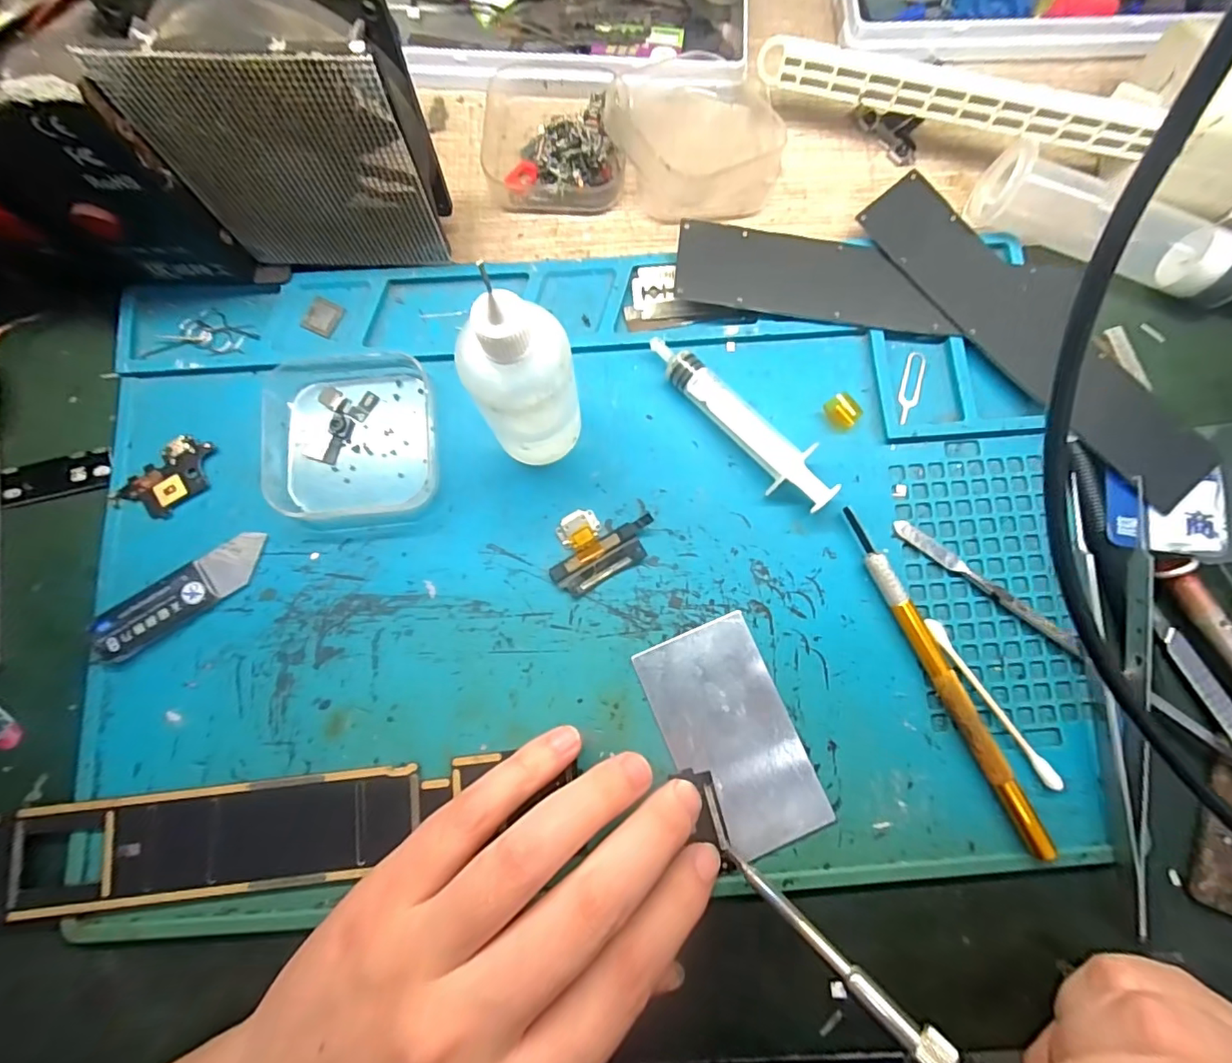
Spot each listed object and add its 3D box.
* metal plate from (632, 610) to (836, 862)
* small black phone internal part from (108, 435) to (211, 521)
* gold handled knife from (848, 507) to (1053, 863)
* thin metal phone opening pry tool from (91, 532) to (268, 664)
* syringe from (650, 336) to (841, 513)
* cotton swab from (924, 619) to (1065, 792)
[{"bbox_3d":[0.043,0.075,0.195,0.045,0.004,0.079,-22,81,-3],"label":"metal plate"},{"bbox_3d":[-0.175,-0.020,0.208,0.022,0.004,0.039,43,84,7],"label":"small black phone internal part"},{"bbox_3d":[0.119,0.052,0.196,0.009,0.008,0.132,-25,81,-3],"label":"gold handled knife"},{"bbox_3d":[-0.162,0.024,0.199,0.067,0.008,0.018,-38,82,-5],"label":"thin metal phone opening pry tool"},{"bbox_3d":[0.049,-0.044,0.210,0.020,0.015,0.091,-42,82,-6],"label":"syringe"},{"bbox_3d":[0.137,0.062,0.194,0.006,0.004,0.070,-33,82,-4],"label":"cotton swab"}]

